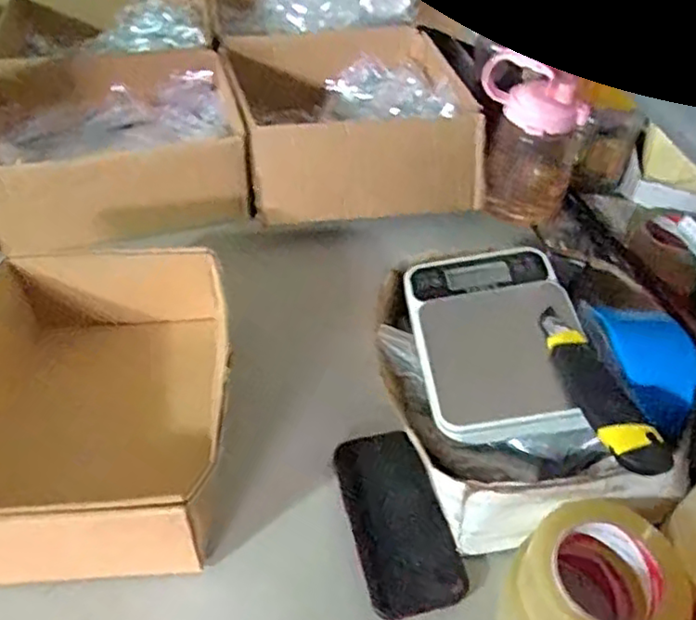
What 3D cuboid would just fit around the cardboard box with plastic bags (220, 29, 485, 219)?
[{"bbox_3d":[0.003,-0.278,0.921,0.321,0.098,0.358,-9,47,-11],"label":"cardboard box with plastic bags"}]

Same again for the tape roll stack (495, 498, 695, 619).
[{"bbox_3d":[0.181,0.218,0.494,0.123,0.081,0.111,-17,49,-18],"label":"tape roll stack"}]

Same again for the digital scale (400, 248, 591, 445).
[{"bbox_3d":[0.137,0.022,0.604,0.140,0.028,0.216,-9,51,3],"label":"digital scale"}]

